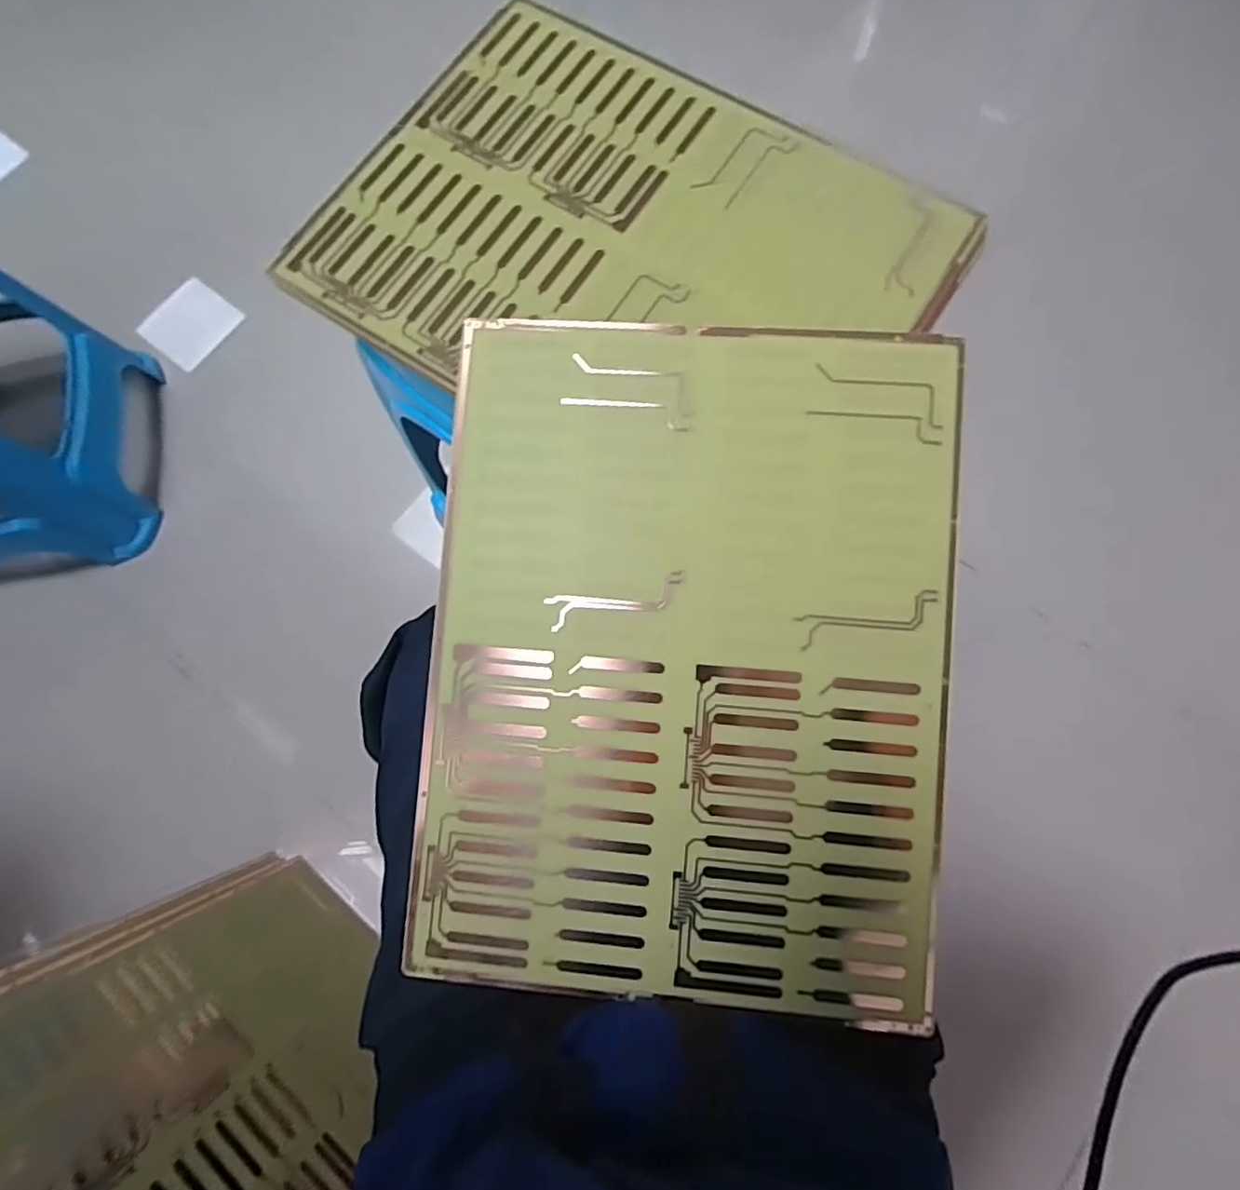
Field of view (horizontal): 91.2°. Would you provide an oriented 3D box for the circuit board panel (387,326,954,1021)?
[{"bbox_3d":[0.042,0.037,0.392,0.326,0.010,0.423,4,87,4],"label":"circuit board panel"}]

